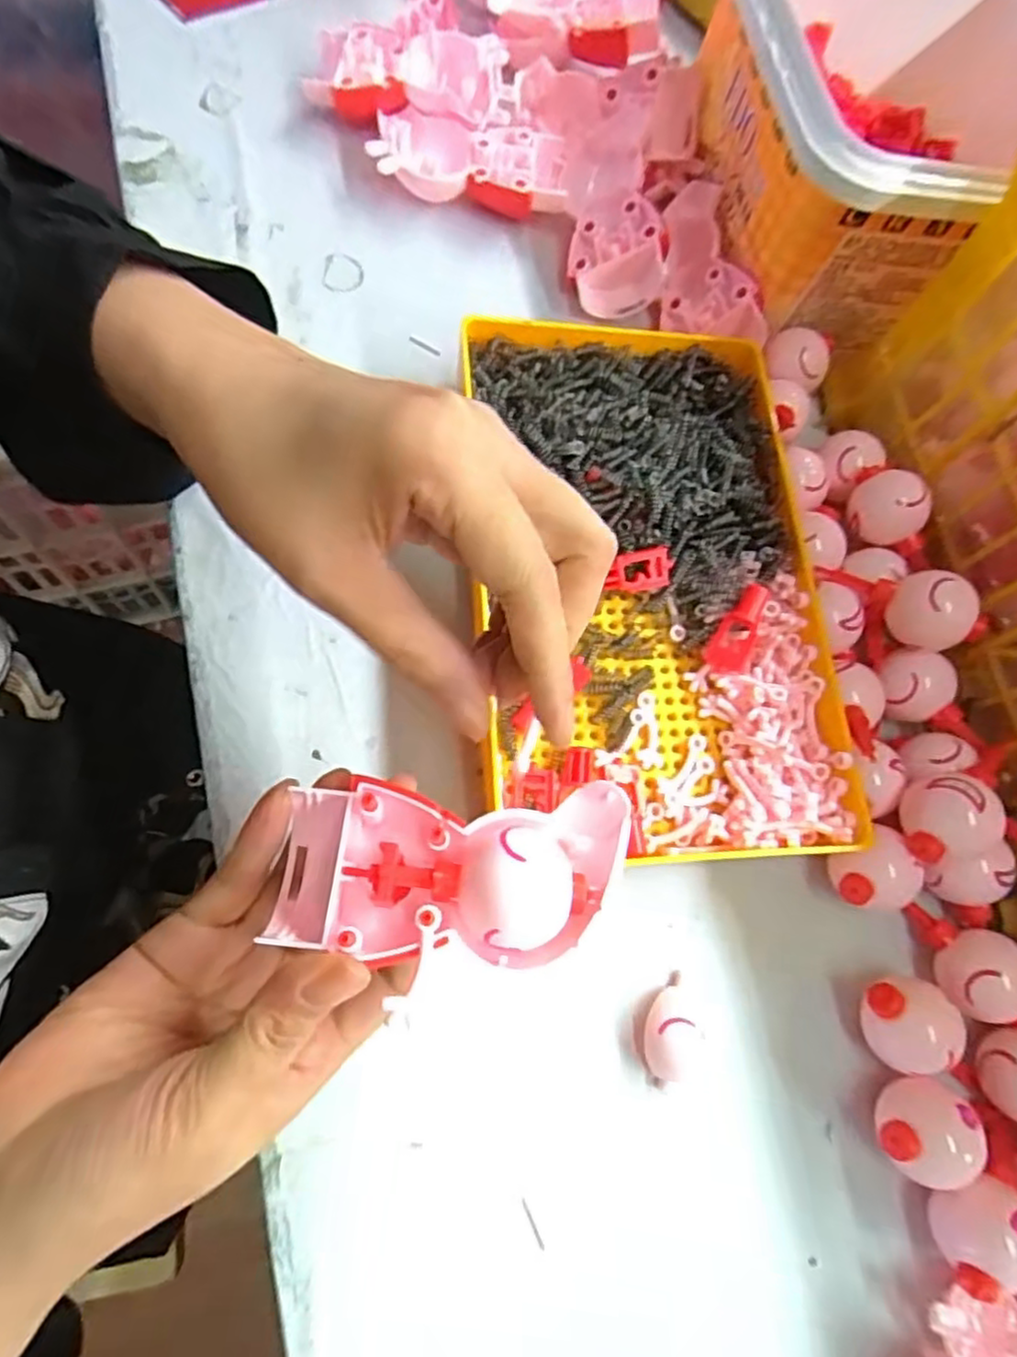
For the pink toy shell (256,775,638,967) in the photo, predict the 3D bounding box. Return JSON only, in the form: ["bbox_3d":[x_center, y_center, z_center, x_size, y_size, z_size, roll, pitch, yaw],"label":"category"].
[{"bbox_3d":[-0.019,0.058,0.209,0.107,0.026,0.048,-2,73,4],"label":"pink toy shell"}]

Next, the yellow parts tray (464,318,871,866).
[{"bbox_3d":[0.059,-0.045,0.306,0.141,0.032,0.241,0,72,-11],"label":"yellow parts tray"}]

